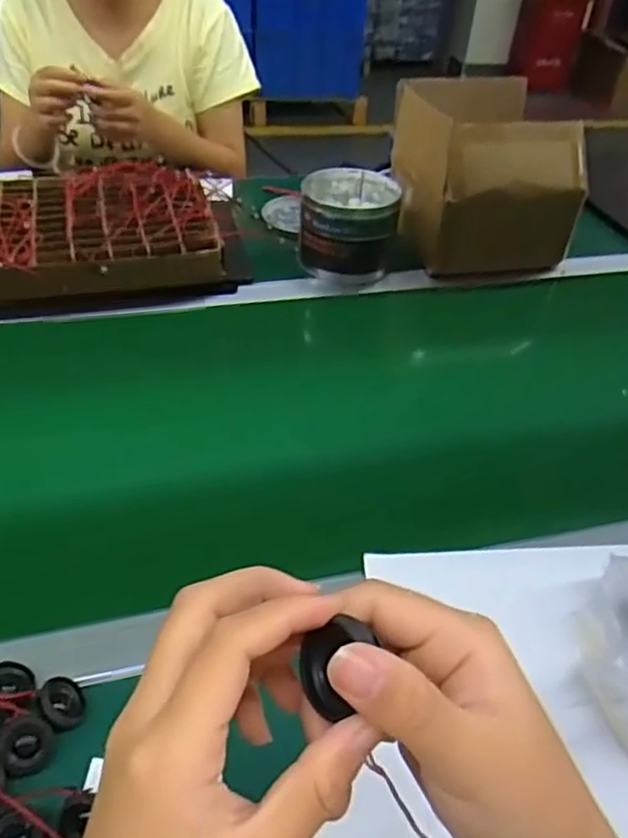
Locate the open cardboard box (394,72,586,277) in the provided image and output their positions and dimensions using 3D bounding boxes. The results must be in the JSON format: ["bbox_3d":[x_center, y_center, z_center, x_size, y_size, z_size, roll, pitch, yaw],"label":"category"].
[{"bbox_3d":[0.221,-0.330,0.910,0.211,0.183,0.208,-4,43,-10],"label":"open cardboard box"}]

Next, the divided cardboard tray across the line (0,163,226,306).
[{"bbox_3d":[-0.353,-0.238,0.840,0.448,0.053,0.297,-7,44,-13],"label":"divided cardboard tray across the line"}]

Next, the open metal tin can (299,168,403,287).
[{"bbox_3d":[0.042,-0.251,0.881,0.123,0.106,0.119,-1,43,-7],"label":"open metal tin can"}]

